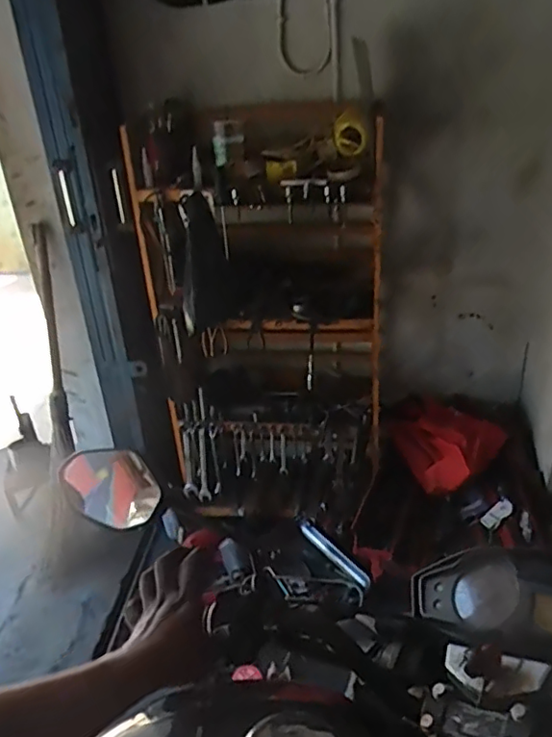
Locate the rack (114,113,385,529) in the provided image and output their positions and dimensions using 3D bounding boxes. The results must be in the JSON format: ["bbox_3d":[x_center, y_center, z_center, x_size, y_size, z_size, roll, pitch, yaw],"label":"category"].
[{"bbox_3d":[-0.033,-0.130,1.746,0.681,1.116,0.437,3,29,13],"label":"rack"}]

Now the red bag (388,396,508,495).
[{"bbox_3d":[0.526,0.210,1.809,0.286,0.156,0.303,-20,32,-27],"label":"red bag"}]

